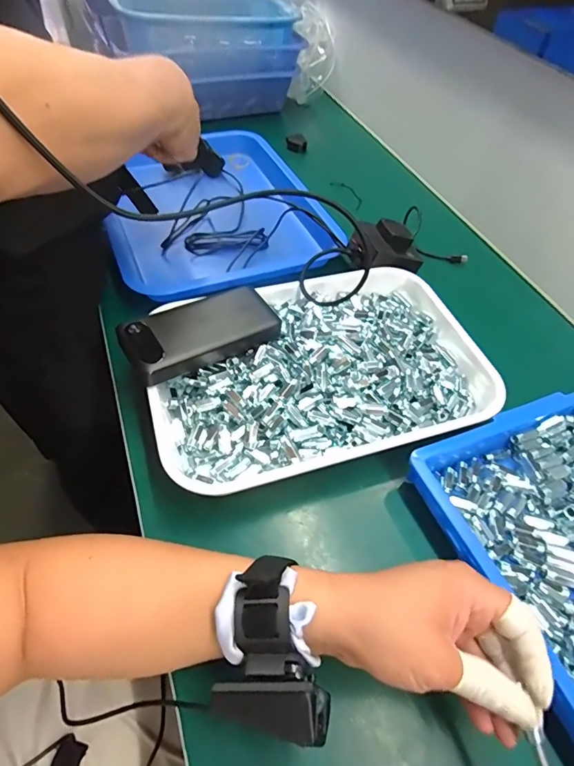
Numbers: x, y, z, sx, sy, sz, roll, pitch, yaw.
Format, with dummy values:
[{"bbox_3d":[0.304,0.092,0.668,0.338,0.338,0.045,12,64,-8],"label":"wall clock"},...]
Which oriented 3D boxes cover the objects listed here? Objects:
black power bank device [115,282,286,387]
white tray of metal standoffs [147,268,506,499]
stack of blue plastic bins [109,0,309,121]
[{"bbox_3d":[-0.086,-0.052,0.449,0.152,0.033,0.069,-28,59,-22],"label":"black power bank device"},{"bbox_3d":[0.036,-0.017,0.476,0.351,0.050,0.239,-11,55,-11],"label":"white tray of metal standoffs"},{"bbox_3d":[-0.156,-0.678,0.894,0.310,0.157,0.256,-17,56,-15],"label":"stack of blue plastic bins"}]

